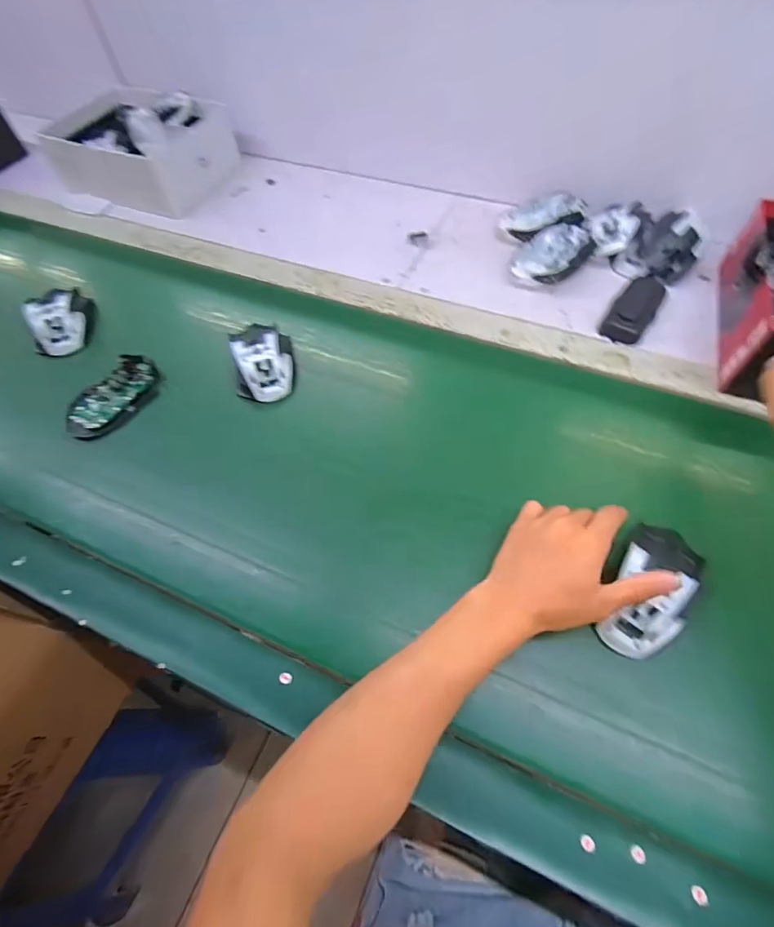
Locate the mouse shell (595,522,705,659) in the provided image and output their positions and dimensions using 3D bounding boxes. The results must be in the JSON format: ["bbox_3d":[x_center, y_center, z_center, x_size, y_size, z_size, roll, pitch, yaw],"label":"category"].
[{"bbox_3d":[0.213,0.099,0.374,0.068,0.038,0.114,30,66,19],"label":"mouse shell"}]

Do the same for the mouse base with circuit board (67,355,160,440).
[{"bbox_3d":[-0.313,-0.076,0.525,0.068,0.019,0.114,37,68,22],"label":"mouse base with circuit board"}]

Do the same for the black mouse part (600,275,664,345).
[{"bbox_3d":[0.303,-0.192,0.556,0.047,0.024,0.099,28,65,19],"label":"black mouse part"}]

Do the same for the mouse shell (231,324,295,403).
[{"bbox_3d":[-0.141,-0.119,0.528,0.065,0.043,0.093,-15,60,-5],"label":"mouse shell"}]

